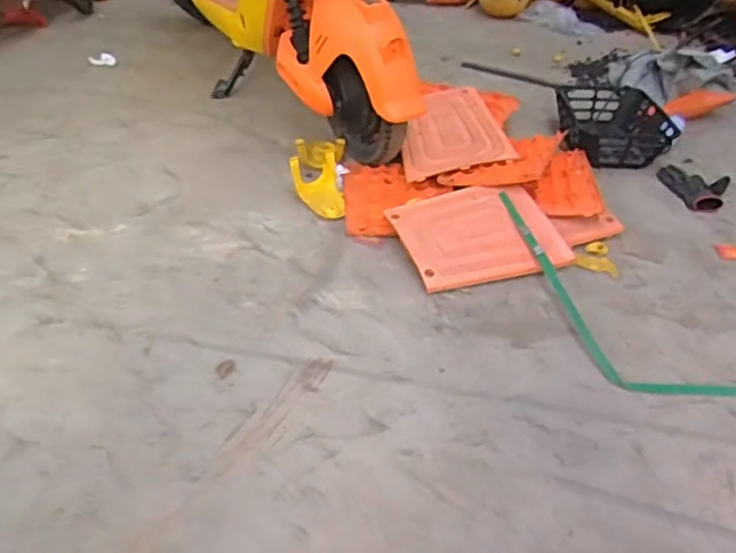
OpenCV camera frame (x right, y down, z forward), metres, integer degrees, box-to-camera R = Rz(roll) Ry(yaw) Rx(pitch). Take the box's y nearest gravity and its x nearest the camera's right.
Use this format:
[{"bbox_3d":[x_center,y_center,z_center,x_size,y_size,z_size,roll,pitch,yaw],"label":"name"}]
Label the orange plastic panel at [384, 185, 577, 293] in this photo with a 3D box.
[{"bbox_3d":[0.246,-0.098,1.363,0.352,0.056,0.257,-13,57,-18],"label":"orange plastic panel"}]

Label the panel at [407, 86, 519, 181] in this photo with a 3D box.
[{"bbox_3d":[0.206,-0.385,1.640,0.263,0.032,0.357,-11,47,-3],"label":"panel"}]

